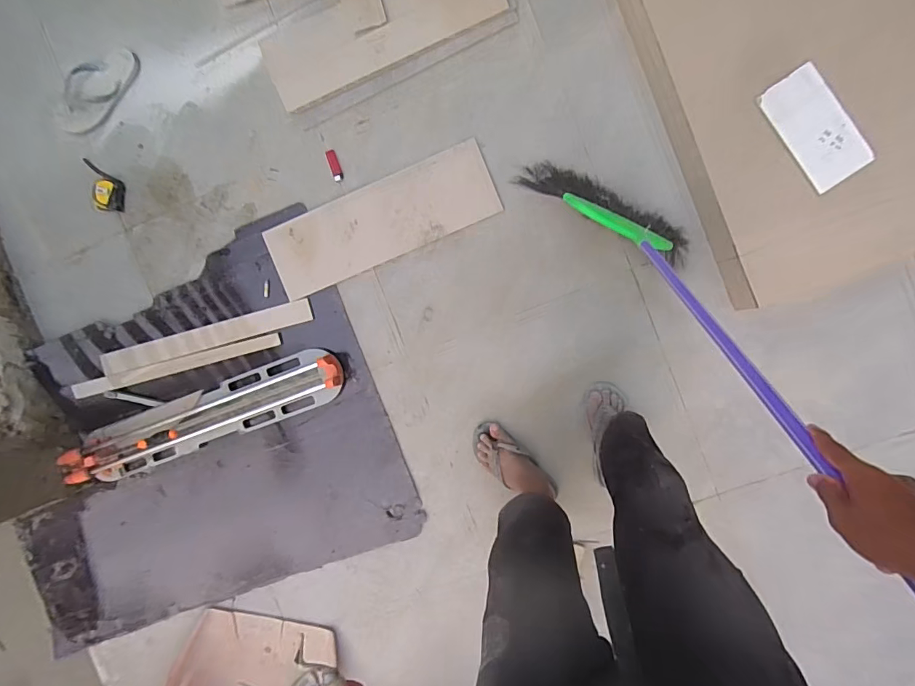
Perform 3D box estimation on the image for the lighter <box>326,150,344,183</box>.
[{"bbox_3d":[-0.307,-0.444,1.141,0.027,0.010,0.082,-21,91,7],"label":"lighter"}]

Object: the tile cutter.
[{"bbox_3d":[-0.637,0.192,1.154,0.730,0.122,0.146,-20,91,7],"label":"tile cutter"}]

